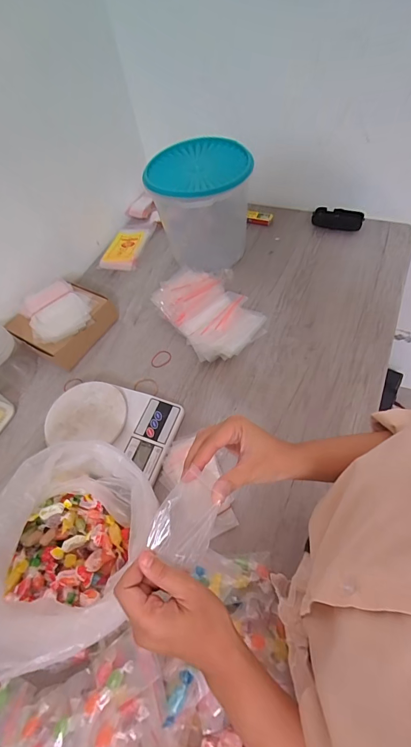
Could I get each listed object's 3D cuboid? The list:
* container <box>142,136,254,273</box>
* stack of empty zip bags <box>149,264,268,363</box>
[{"bbox_3d":[-0.001,-0.332,0.713,0.170,0.195,0.206,-2,57,7],"label":"container"},{"bbox_3d":[0.010,-0.119,0.643,0.145,0.062,0.193,-36,59,-15],"label":"stack of empty zip bags"}]

